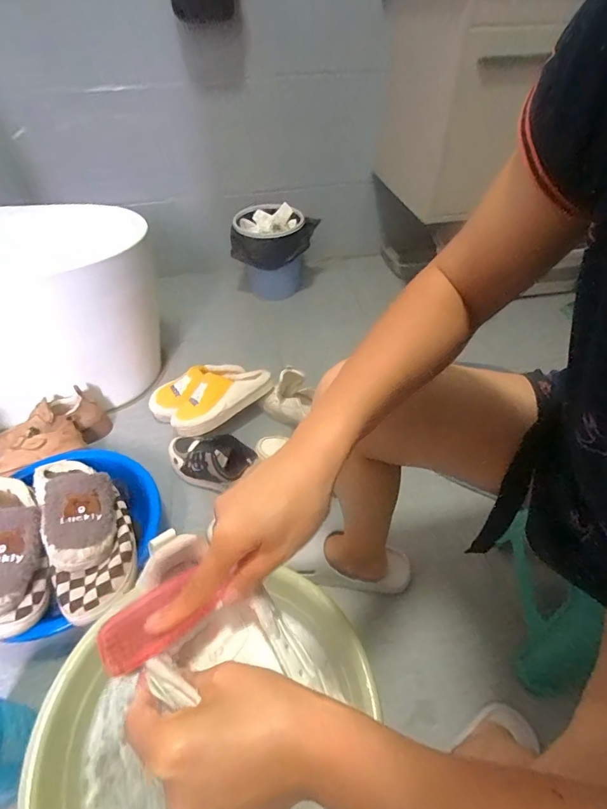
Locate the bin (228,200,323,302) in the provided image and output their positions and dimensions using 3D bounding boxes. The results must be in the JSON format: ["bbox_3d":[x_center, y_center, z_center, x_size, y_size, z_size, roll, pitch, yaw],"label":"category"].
[{"bbox_3d":[-0.099,-0.490,1.354,0.264,0.238,0.235,-11,46,-10],"label":"bin"}]

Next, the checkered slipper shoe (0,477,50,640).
[{"bbox_3d":[-0.473,0.217,0.657,0.118,0.085,0.255,-23,49,-20],"label":"checkered slipper shoe"}]

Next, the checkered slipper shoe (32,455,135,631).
[{"bbox_3d":[-0.362,0.186,0.686,0.120,0.074,0.306,-23,49,-20],"label":"checkered slipper shoe"}]

